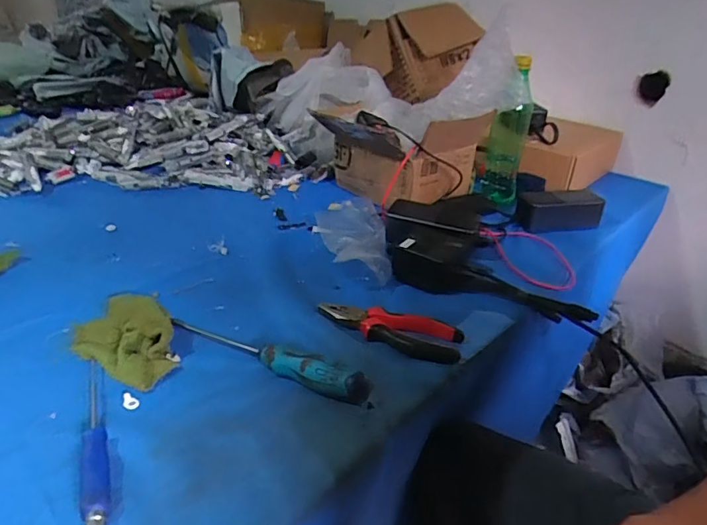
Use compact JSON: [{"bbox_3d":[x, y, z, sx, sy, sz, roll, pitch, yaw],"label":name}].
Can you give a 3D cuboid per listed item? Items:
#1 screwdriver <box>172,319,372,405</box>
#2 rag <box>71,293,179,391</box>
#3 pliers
[{"bbox_3d":[-0.087,0.083,0.480,0.225,0.025,0.030,18,33,24],"label":"screwdriver"},{"bbox_3d":[-0.226,0.073,0.498,0.123,0.034,0.076,21,34,27],"label":"rag"},{"bbox_3d":[0.037,0.072,0.528,0.154,0.022,0.049,9,30,10],"label":"pliers"}]

